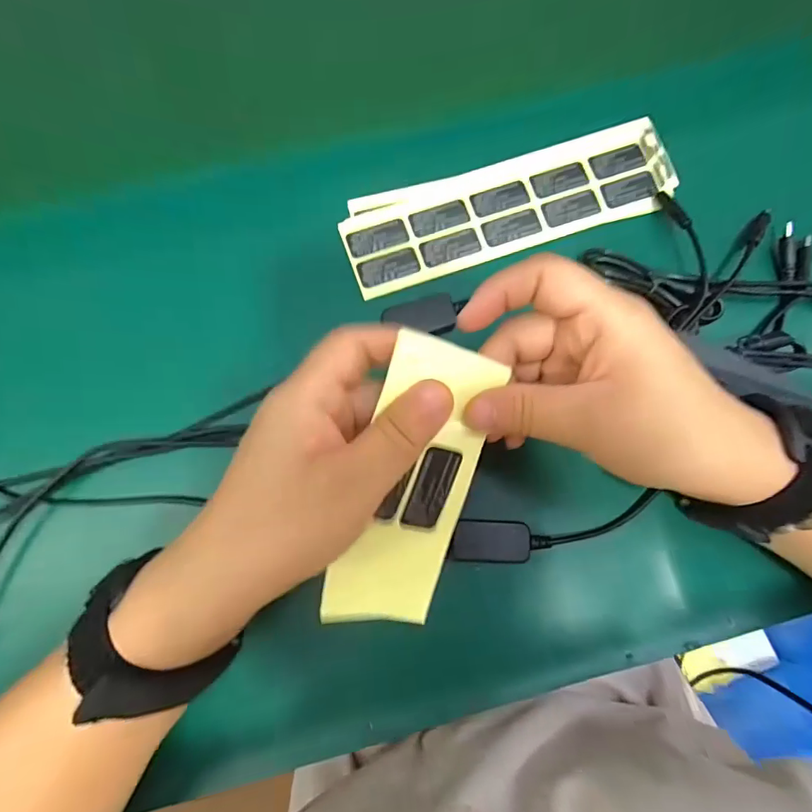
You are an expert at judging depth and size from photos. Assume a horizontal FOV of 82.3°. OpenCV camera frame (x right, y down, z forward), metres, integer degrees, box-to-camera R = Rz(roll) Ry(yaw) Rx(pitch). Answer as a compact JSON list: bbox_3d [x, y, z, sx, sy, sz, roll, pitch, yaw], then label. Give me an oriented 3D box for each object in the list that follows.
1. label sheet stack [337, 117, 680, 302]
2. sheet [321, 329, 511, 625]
[{"bbox_3d":[0.066,-0.127,0.293,0.211,0.004,0.062,-18,81,-4],"label":"label sheet stack"},{"bbox_3d":[0.004,0.035,0.192,0.052,0.004,0.118,14,97,-26],"label":"sheet"}]

